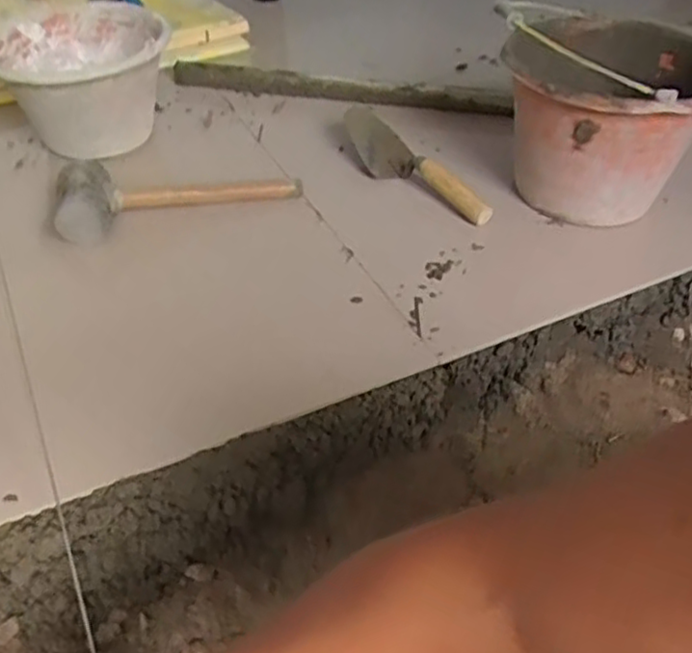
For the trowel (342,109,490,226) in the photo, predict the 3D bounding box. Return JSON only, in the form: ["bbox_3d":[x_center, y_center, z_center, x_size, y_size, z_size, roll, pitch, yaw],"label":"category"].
[{"bbox_3d":[0.091,-0.217,0.954,0.073,0.058,0.263,-28,50,-28],"label":"trowel"}]

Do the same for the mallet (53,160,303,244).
[{"bbox_3d":[-0.204,-0.162,0.878,0.302,0.069,0.084,-7,44,-8],"label":"mallet"}]

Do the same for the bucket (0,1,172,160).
[{"bbox_3d":[-0.362,-0.337,0.978,0.221,0.143,0.213,-10,44,-12],"label":"bucket"}]

